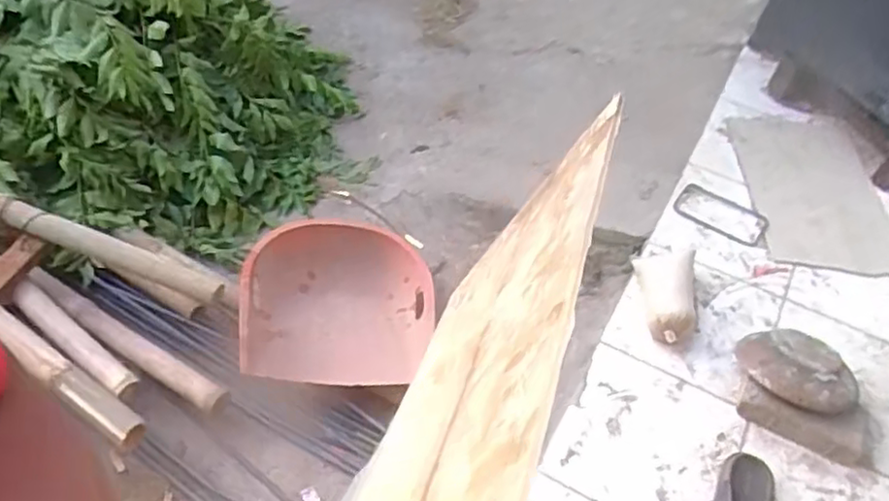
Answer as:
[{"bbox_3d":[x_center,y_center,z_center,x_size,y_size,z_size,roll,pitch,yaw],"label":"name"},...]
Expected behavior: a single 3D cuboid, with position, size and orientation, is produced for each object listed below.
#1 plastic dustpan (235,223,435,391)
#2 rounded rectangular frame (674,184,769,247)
[{"bbox_3d":[-0.244,0.134,1.580,0.422,0.168,0.434,2,51,-3],"label":"plastic dustpan"},{"bbox_3d":[0.662,-0.092,1.627,0.212,0.017,0.119,31,55,19],"label":"rounded rectangular frame"}]

